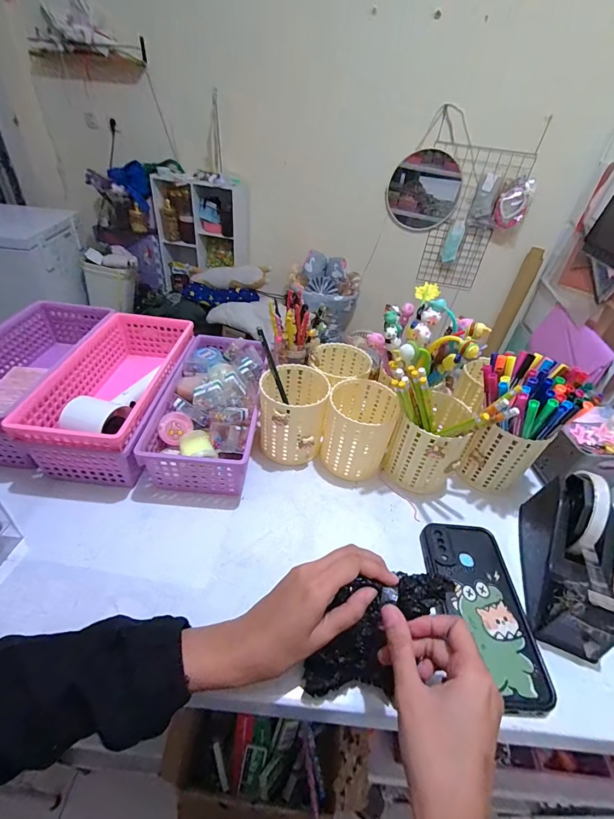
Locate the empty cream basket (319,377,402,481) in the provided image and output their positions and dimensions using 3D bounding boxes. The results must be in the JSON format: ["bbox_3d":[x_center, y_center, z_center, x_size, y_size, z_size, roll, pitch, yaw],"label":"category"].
[{"bbox_3d":[0.065,0.025,0.457,0.079,0.097,0.084,17,41,12],"label":"empty cream basket"}]

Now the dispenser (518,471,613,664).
[{"bbox_3d":[0.263,0.138,0.350,0.059,0.101,0.153,19,42,13],"label":"dispenser"}]

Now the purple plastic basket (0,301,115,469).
[{"bbox_3d":[-0.344,-0.051,0.474,0.132,0.085,0.259,9,40,2],"label":"purple plastic basket"}]

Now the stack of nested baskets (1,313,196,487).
[{"bbox_3d":[-0.232,-0.029,0.467,0.115,0.083,0.242,6,40,-1],"label":"stack of nested baskets"}]

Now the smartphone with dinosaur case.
[{"bbox_3d":[0.165,0.185,0.348,0.080,0.007,0.162,4,40,-3],"label":"smartphone with dinosaur case"}]

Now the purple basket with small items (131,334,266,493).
[{"bbox_3d":[-0.118,-0.011,0.477,0.116,0.083,0.236,6,40,-2],"label":"purple basket with small items"}]

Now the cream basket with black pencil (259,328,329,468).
[{"bbox_3d":[-0.020,-0.005,0.458,0.082,0.121,0.091,4,40,-3],"label":"cream basket with black pencil"}]

